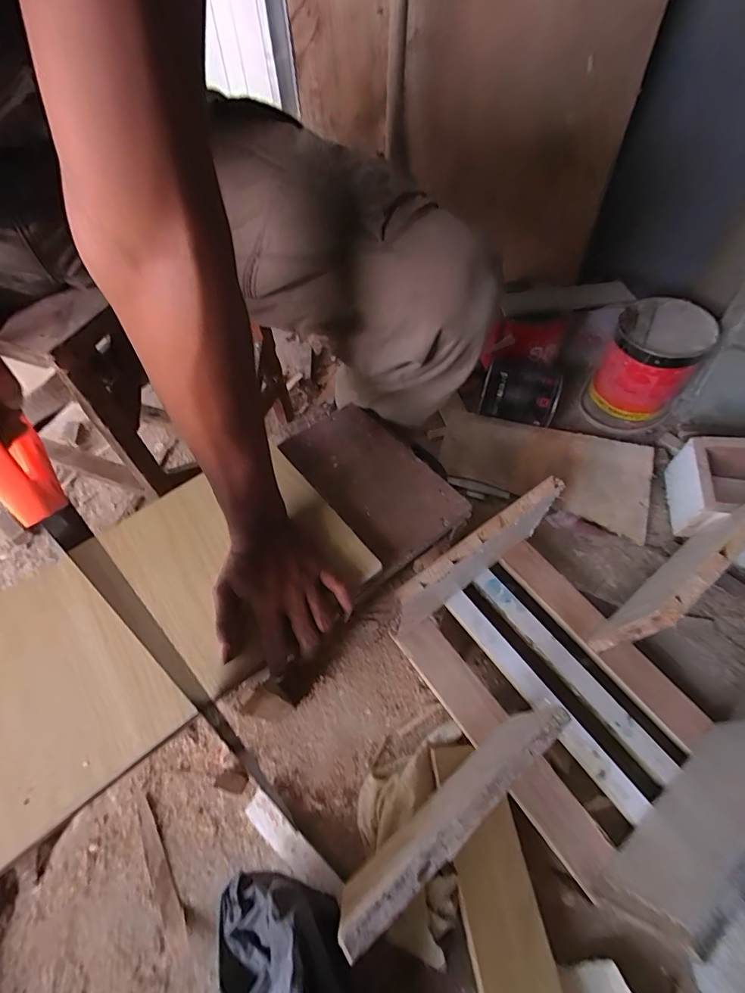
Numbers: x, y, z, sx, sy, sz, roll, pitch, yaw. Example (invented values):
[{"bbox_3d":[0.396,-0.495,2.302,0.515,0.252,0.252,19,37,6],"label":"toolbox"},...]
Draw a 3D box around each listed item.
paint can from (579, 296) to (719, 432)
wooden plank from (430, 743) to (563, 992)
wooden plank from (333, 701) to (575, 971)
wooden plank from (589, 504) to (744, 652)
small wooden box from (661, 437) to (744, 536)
[{"bbox_3d":[0.490,-0.233,0.782,0.146,0.180,0.146,-2,55,3],"label":"paint can"},{"bbox_3d":[0.124,0.397,0.439,0.073,0.012,0.250,-11,51,-1],"label":"wooden plank"},{"bbox_3d":[0.070,0.259,0.358,0.235,0.031,0.038,-35,62,-19],"label":"wooden plank"},{"bbox_3d":[0.391,0.095,0.543,0.264,0.171,0.021,-32,69,-21],"label":"wooden plank"},{"bbox_3d":[0.551,-0.007,0.642,0.163,0.118,0.138,6,56,9],"label":"small wooden box"}]

